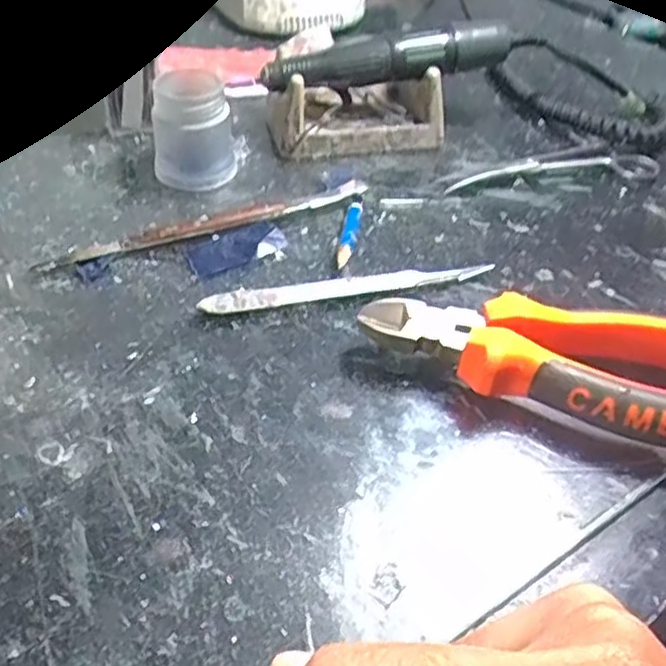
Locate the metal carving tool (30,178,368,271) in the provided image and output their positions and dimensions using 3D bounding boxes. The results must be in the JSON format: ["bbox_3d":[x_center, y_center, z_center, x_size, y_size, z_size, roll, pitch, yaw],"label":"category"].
[{"bbox_3d":[-0.059,-0.055,0.353,0.167,0.009,0.014,-17,49,-22],"label":"metal carving tool"}]

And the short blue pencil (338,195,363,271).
[{"bbox_3d":[0.009,-0.052,0.357,0.008,0.007,0.057,10,45,3],"label":"short blue pencil"}]

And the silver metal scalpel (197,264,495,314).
[{"bbox_3d":[0.009,-0.021,0.327,0.135,0.006,0.012,-9,47,-15],"label":"silver metal scalpel"}]

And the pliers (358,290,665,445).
[{"bbox_3d":[0.088,0.010,0.286,0.145,0.028,0.054,18,46,12],"label":"pliers"}]

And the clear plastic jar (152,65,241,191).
[{"bbox_3d":[-0.074,-0.108,0.378,0.042,0.050,0.038,-5,46,-12],"label":"clear plastic jar"}]

